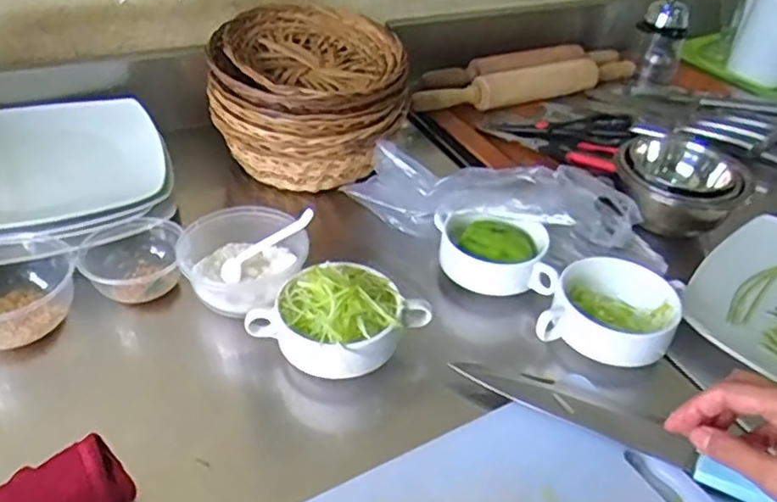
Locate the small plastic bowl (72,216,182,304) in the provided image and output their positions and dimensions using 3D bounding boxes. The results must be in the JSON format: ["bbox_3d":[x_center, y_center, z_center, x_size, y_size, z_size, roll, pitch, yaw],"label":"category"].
[{"bbox_3d":[-0.237,0.008,0.587,0.082,0.041,0.071,-4,38,-10],"label":"small plastic bowl"}]

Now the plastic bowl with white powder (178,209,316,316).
[{"bbox_3d":[-0.135,0.003,0.574,0.105,0.043,0.102,3,38,-2],"label":"plastic bowl with white powder"}]

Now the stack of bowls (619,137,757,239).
[{"bbox_3d":[0.324,-0.072,0.715,0.135,0.070,0.136,18,40,17],"label":"stack of bowls"}]

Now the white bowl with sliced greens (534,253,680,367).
[{"bbox_3d":[0.196,0.056,0.556,0.102,0.046,0.096,3,42,-3],"label":"white bowl with sliced greens"}]

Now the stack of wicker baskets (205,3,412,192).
[{"bbox_3d":[-0.094,-0.184,0.745,0.210,0.123,0.206,-2,38,-8],"label":"stack of wicker baskets"}]

